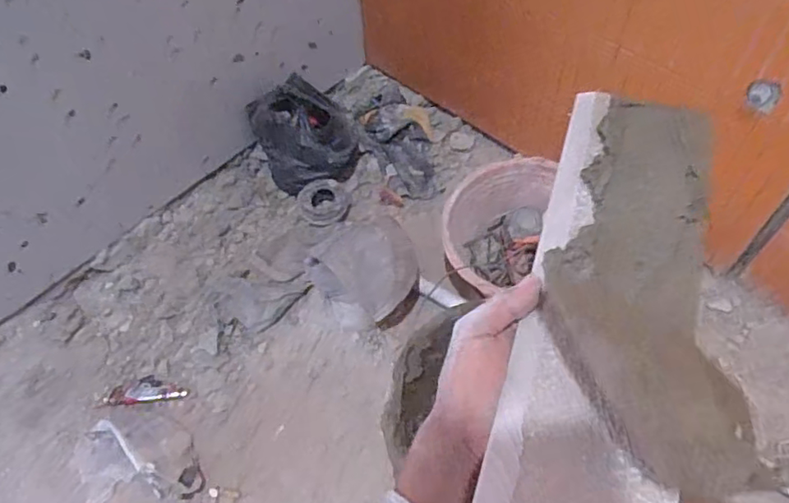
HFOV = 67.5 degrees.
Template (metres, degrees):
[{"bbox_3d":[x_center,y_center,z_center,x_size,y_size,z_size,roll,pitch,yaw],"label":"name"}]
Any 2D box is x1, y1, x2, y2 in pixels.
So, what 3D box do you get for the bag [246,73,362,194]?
[{"bbox_3d":[-0.166,-0.228,1.083,0.193,0.165,0.169,-7,56,-3],"label":"bag"}]

